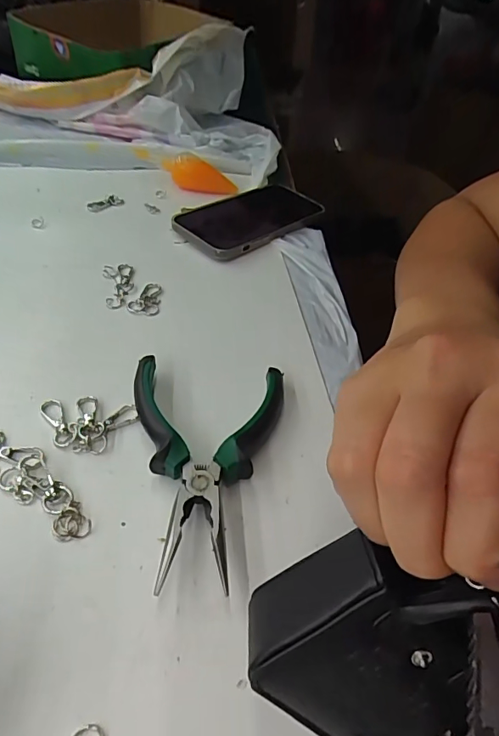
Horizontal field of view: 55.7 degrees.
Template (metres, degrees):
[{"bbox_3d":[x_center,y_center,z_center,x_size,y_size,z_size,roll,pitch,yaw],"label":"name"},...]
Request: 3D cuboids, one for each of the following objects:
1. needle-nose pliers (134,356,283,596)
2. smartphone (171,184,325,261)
[{"bbox_3d":[-0.028,0.052,0.274,0.093,0.022,0.144,5,44,-2],"label":"needle-nose pliers"},{"bbox_3d":[-0.001,-0.155,0.488,0.159,0.015,0.092,-29,54,-32],"label":"smartphone"}]

